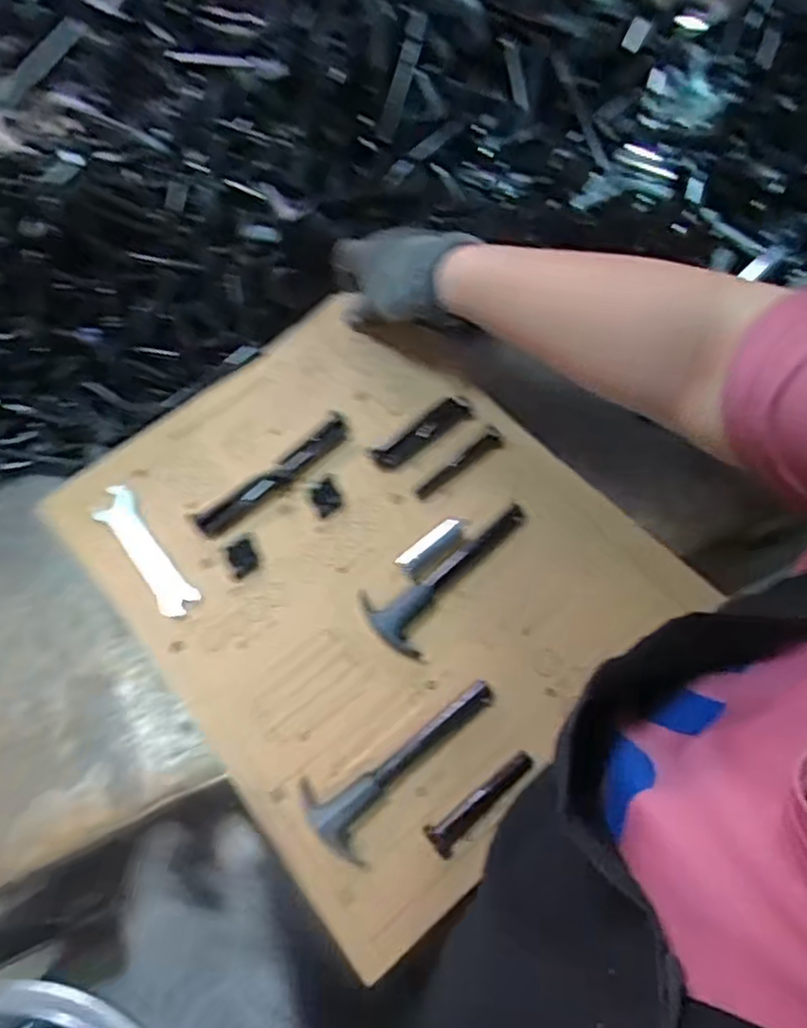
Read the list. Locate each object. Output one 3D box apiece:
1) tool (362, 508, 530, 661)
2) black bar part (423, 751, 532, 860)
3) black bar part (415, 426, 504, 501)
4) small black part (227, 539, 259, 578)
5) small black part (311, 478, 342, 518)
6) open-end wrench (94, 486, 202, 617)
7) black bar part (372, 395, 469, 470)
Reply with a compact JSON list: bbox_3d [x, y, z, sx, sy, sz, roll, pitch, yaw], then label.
[{"bbox_3d":[0.034,0.040,0.455,0.128,0.011,0.053,-36,69,-15],"label":"tool"},{"bbox_3d":[0.046,0.165,0.392,0.073,0.013,0.017,-36,69,-15],"label":"black bar part"},{"bbox_3d":[0.040,-0.036,0.487,0.074,0.009,0.014,-36,69,-15],"label":"black bar part"},{"bbox_3d":[-0.110,0.030,0.468,0.017,0.004,0.025,-23,66,-9],"label":"small black part"},{"bbox_3d":[-0.055,-0.012,0.482,0.018,0.004,0.023,-30,67,-12],"label":"small black part"},{"bbox_3d":[-0.178,0.024,0.468,0.026,0.008,0.107,-35,68,-14],"label":"open-end wrench"},{"bbox_3d":[0.013,-0.059,0.497,0.078,0.010,0.021,-34,68,-14],"label":"black bar part"}]

